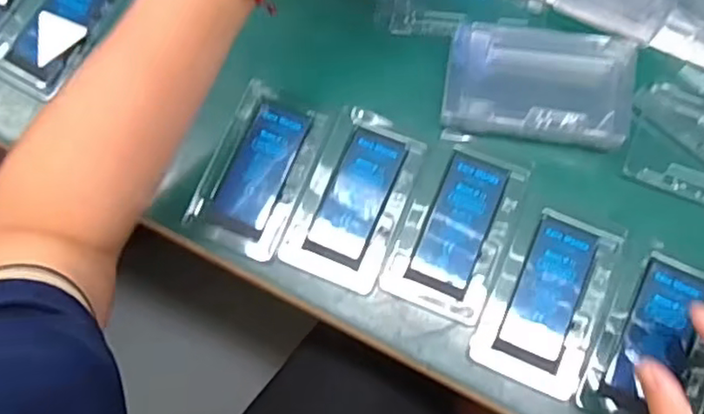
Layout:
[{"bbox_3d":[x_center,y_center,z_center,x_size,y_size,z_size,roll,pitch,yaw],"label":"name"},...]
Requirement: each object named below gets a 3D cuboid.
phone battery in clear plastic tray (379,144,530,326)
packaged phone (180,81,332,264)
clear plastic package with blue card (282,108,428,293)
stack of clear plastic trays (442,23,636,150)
[{"bbox_3d":[0.075,0.016,0.455,0.072,0.008,0.121,21,77,8],"label":"phone battery in clear plastic tray"},{"bbox_3d":[-0.070,-0.028,0.479,0.075,0.014,0.122,22,77,8],"label":"packaged phone"},{"bbox_3d":[0.001,-0.007,0.463,0.075,0.013,0.125,20,77,8],"label":"clear plastic package with blue card"},{"bbox_3d":[0.136,-0.092,0.462,0.129,0.019,0.084,11,76,6],"label":"stack of clear plastic trays"}]

